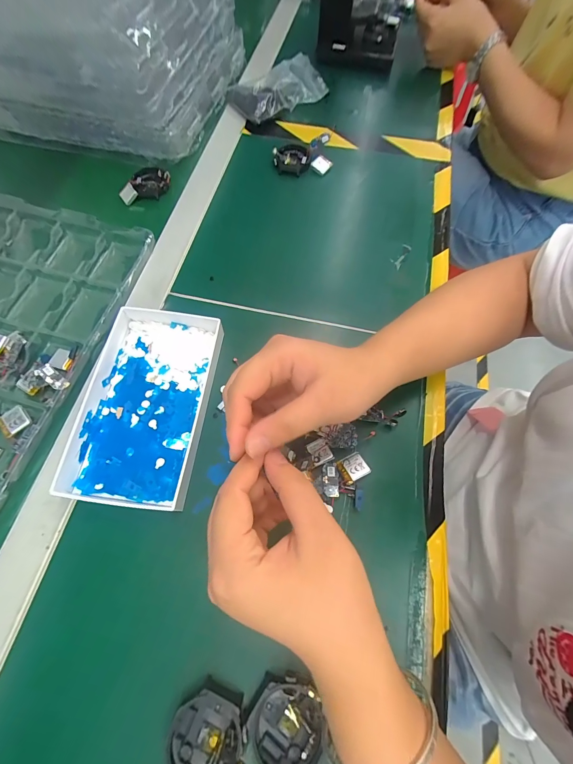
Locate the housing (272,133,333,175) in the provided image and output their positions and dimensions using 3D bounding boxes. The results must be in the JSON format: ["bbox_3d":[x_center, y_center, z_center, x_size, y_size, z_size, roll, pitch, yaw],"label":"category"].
[{"bbox_3d":[0.021,-0.305,0.424,0.076,0.030,0.050,4,67,1],"label":"housing"}]

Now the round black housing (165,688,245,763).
[{"bbox_3d":[-0.052,0.232,0.205,0.047,0.012,0.049,0,67,0],"label":"round black housing"}]

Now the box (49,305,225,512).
[{"bbox_3d":[-0.126,0.016,0.285,0.106,0.026,0.174,6,67,2],"label":"box"}]

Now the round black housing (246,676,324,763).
[{"bbox_3d":[0.000,0.227,0.210,0.047,0.011,0.045,14,67,6],"label":"round black housing"}]

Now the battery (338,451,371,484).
[{"bbox_3d":[0.057,0.072,0.269,0.023,0.004,0.021,-25,69,-11],"label":"battery"}]

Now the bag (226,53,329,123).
[{"bbox_3d":[-0.017,-0.438,0.476,0.127,0.033,0.087,-27,69,-11],"label":"bag"}]

